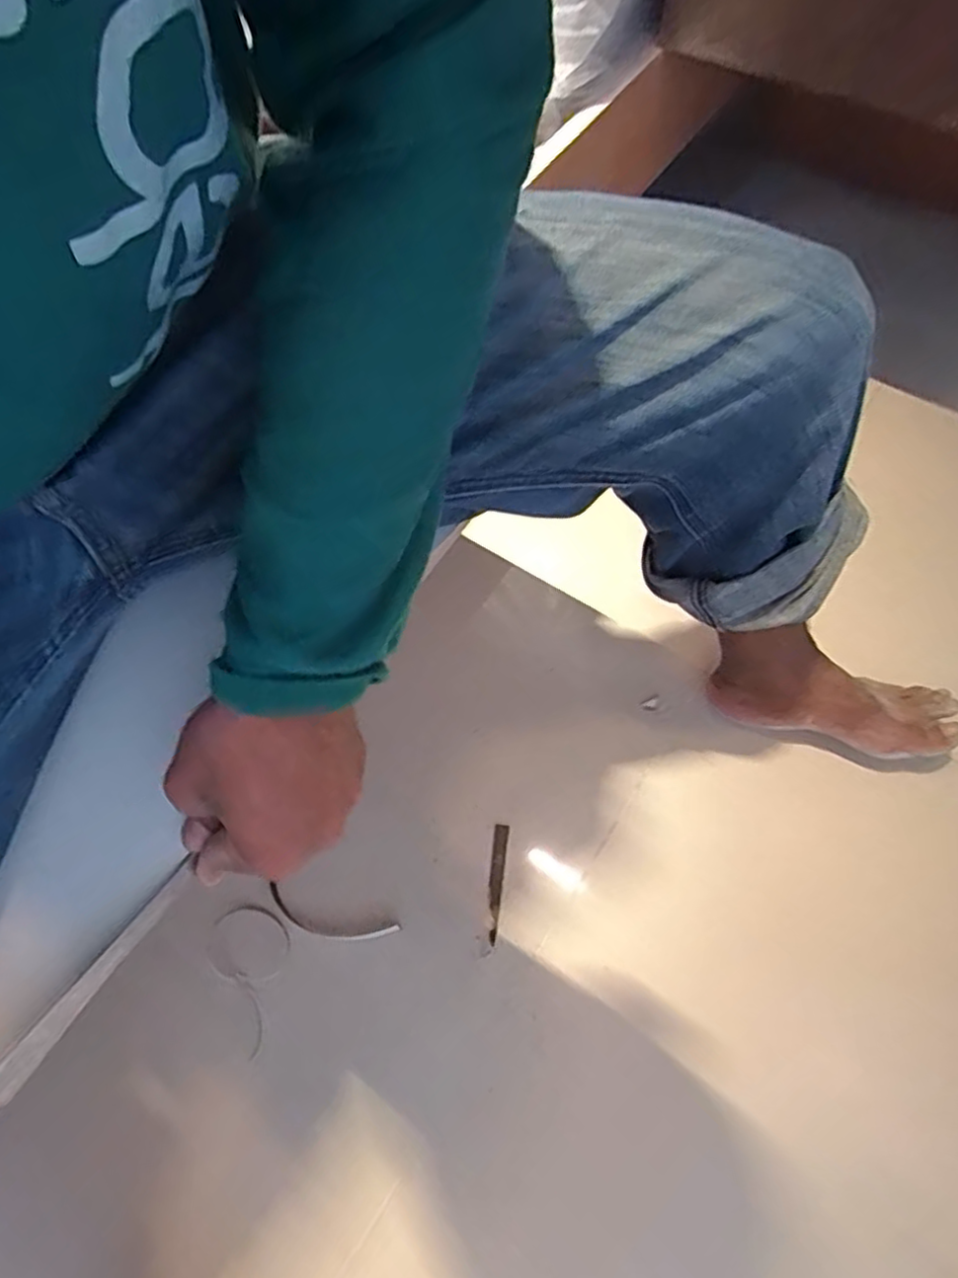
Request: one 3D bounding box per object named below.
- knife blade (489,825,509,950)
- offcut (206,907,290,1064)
[{"bbox_3d":[0.018,0.241,0.669,0.014,0.006,0.110,4,66,4],"label":"knife blade"},{"bbox_3d":[-0.210,0.317,0.647,0.076,0.011,0.124,-31,68,-11],"label":"offcut"}]

